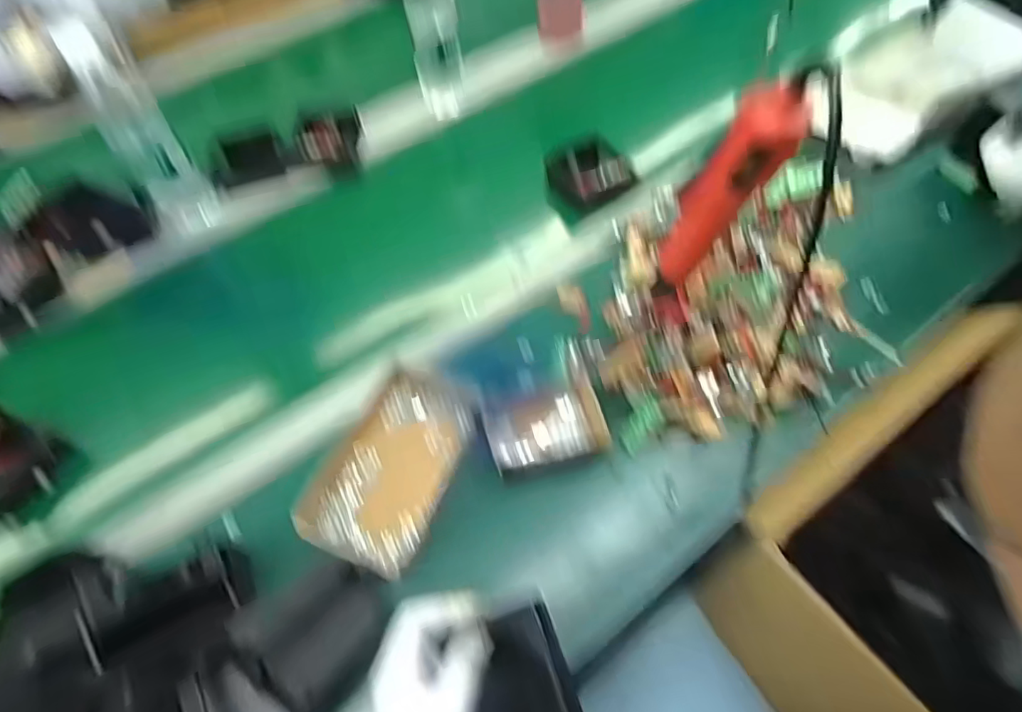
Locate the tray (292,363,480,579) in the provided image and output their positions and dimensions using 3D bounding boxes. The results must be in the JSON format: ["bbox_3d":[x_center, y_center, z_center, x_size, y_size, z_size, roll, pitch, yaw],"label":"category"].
[{"bbox_3d":[-0.112,0.092,0.526,0.117,0.033,0.192,15,59,14],"label":"tray"}]

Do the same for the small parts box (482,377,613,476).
[{"bbox_3d":[0.033,0.065,0.554,0.112,0.024,0.080,-14,57,-5],"label":"small parts box"}]

